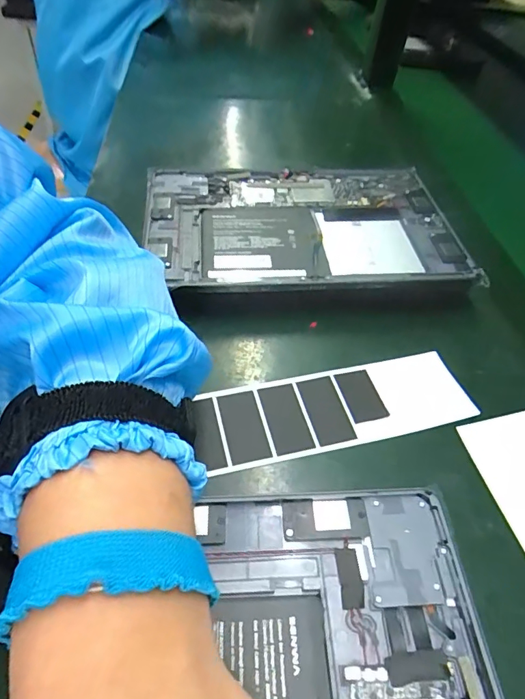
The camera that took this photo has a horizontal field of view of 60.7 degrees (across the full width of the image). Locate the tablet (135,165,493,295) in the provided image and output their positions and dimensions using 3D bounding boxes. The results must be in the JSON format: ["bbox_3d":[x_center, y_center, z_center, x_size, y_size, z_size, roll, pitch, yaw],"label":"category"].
[{"bbox_3d":[0.033,-0.101,0.389,0.255,0.027,0.159,-3,51,-6],"label":"tablet"}]

